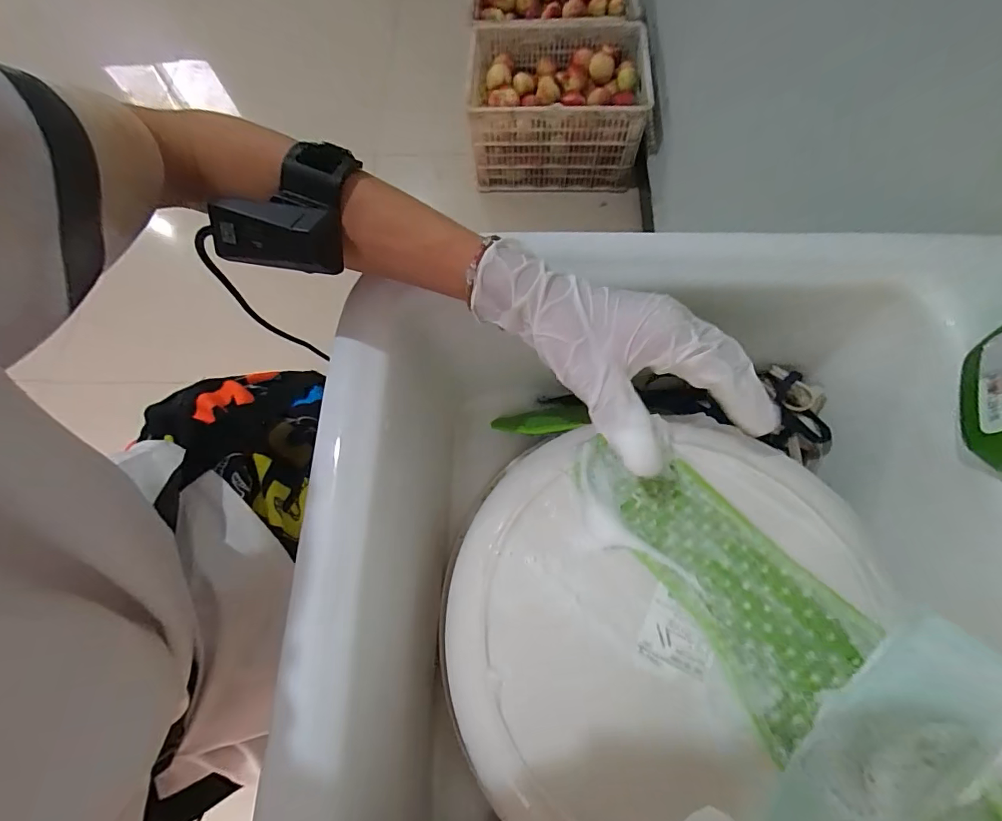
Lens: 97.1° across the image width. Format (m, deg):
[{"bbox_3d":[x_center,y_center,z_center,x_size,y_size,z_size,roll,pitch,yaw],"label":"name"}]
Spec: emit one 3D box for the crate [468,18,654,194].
[{"bbox_3d":[0.156,-0.896,1.309,0.464,0.266,0.383,3,71,4],"label":"crate"}]

